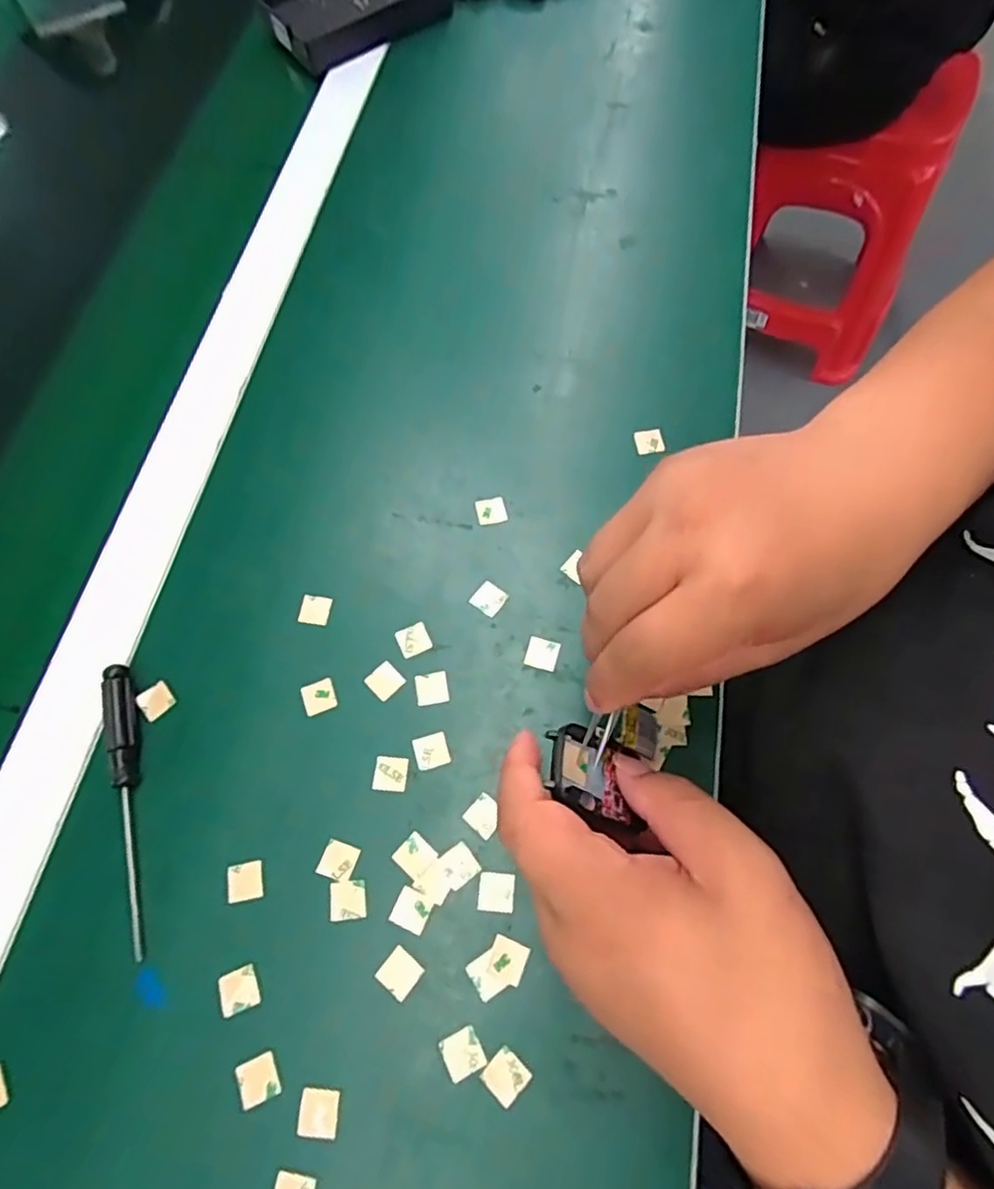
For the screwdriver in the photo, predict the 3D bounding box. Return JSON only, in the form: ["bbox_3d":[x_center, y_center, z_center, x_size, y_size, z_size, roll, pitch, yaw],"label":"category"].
[{"bbox_3d":[-0.173,0.096,0.297,0.012,0.012,0.131,-16,68,-4],"label":"screwdriver"}]

